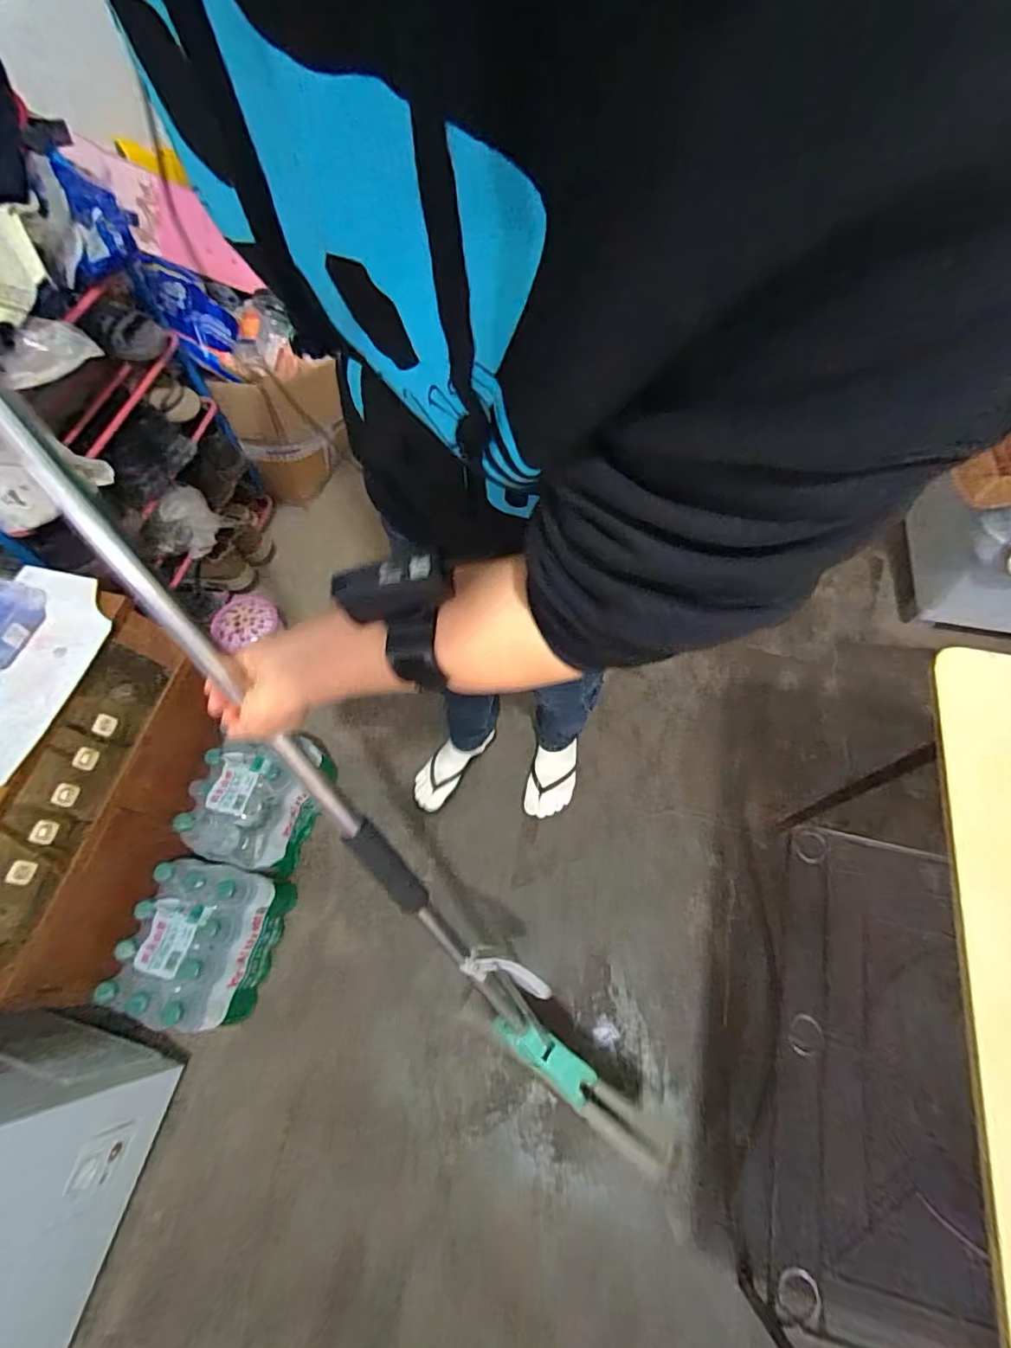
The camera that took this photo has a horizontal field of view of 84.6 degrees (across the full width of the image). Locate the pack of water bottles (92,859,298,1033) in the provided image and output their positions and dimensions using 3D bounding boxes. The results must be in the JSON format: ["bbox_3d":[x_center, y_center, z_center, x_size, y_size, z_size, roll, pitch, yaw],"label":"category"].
[{"bbox_3d":[-0.527,0.478,0.997,0.171,0.236,0.262,9,65,8],"label":"pack of water bottles"}]

